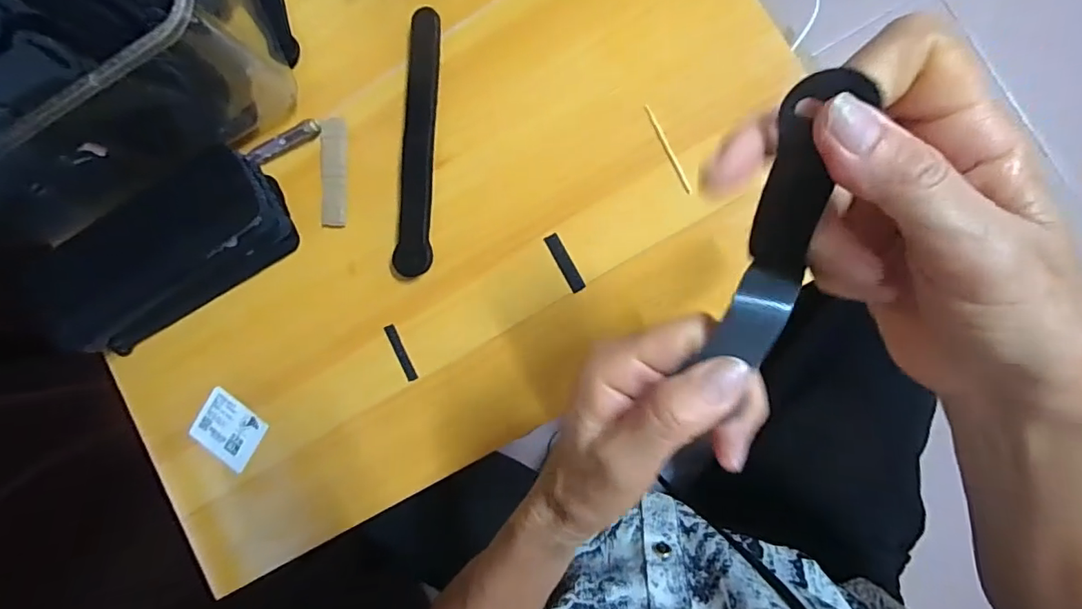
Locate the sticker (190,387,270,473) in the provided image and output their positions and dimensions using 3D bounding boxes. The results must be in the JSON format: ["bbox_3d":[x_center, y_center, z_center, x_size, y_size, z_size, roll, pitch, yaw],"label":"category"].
[{"bbox_3d":[-0.262,0.105,0.438,0.058,0.006,0.048,35,90,6],"label":"sticker"}]

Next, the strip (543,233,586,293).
[{"bbox_3d":[0.018,-0.031,0.390,0.010,0.004,0.047,-30,85,7],"label":"strip"}]

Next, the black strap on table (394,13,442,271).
[{"bbox_3d":[-0.094,-0.125,0.407,0.029,0.007,0.201,5,90,9],"label":"black strap on table"}]

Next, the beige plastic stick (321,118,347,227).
[{"bbox_3d":[-0.166,-0.105,0.416,0.025,0.005,0.085,0,90,9],"label":"beige plastic stick"}]

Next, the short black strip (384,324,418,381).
[{"bbox_3d":[-0.111,0.038,0.414,0.008,0.006,0.047,-27,86,8],"label":"short black strip"}]

